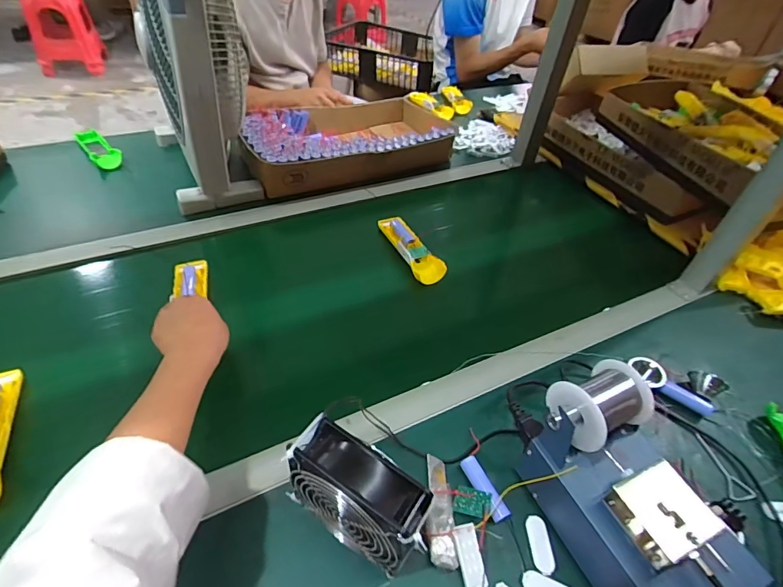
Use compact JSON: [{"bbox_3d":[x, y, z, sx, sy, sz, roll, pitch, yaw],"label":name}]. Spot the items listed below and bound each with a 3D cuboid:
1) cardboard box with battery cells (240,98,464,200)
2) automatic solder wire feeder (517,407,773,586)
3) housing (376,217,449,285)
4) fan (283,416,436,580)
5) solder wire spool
[{"bbox_3d":[-0.088,-0.325,0.920,0.427,0.065,0.245,-15,48,-21],"label":"cardboard box with battery cells"},{"bbox_3d":[0.218,0.202,0.404,0.107,0.102,0.181,-16,49,-22],"label":"automatic solder wire feeder"},{"bbox_3d":[0.032,-0.079,0.733,0.048,0.021,0.172,-16,49,-22],"label":"housing"},{"bbox_3d":[-0.030,0.184,0.384,0.118,0.117,0.052,26,48,19],"label":"fan"},{"bbox_3d":[0.201,0.102,0.418,0.074,0.055,0.067,-19,50,-24],"label":"solder wire spool"}]

